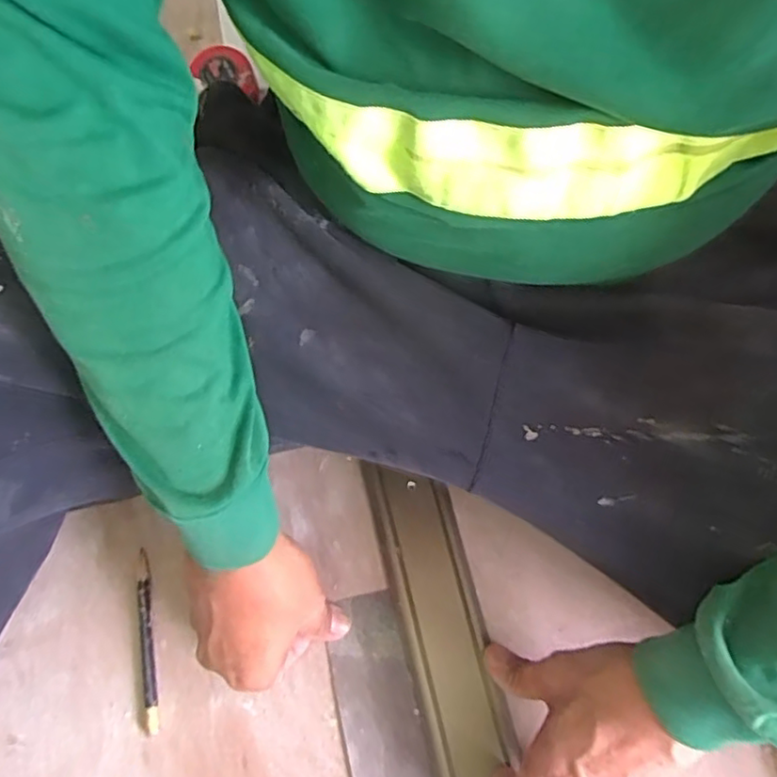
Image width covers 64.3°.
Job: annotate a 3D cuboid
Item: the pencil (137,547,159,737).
[{"bbox_3d":[-0.177,0.182,0.451,0.010,0.009,0.125,-11,70,-4],"label":"pencil"}]

